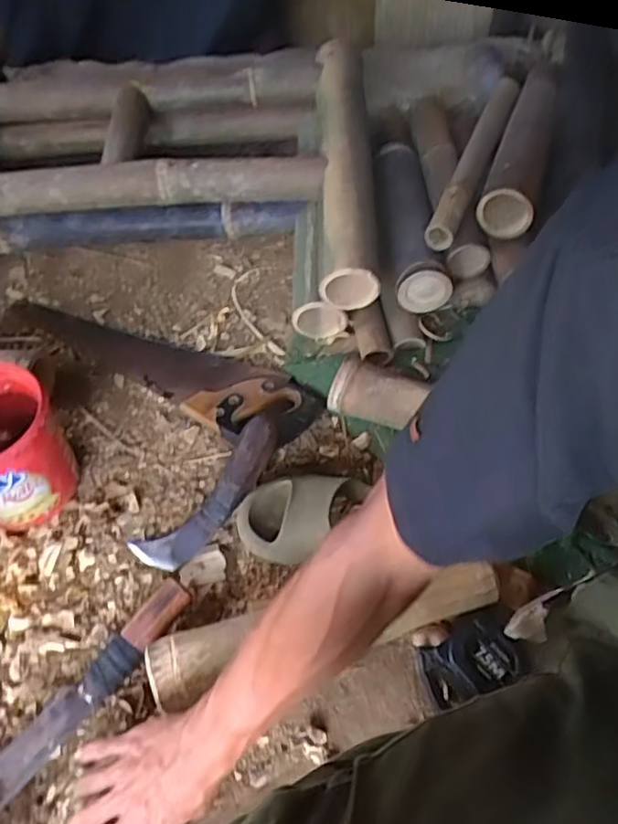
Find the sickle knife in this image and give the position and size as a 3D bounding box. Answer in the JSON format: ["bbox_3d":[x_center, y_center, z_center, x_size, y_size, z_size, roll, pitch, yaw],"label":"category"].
[{"bbox_3d":[-0.114,0.098,0.760,0.064,0.025,0.223,39,86,25],"label":"sickle knife"}]

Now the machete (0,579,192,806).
[{"bbox_3d":[-0.248,0.301,0.642,0.049,0.035,0.325,33,63,22],"label":"machete"}]

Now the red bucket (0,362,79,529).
[{"bbox_3d":[-0.360,0.042,0.756,0.139,0.151,0.142,-1,55,1],"label":"red bucket"}]

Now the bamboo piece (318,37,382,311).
[{"bbox_3d":[0.055,-0.394,0.968,0.080,0.083,0.561,-1,55,2],"label":"bamboo piece"}]

